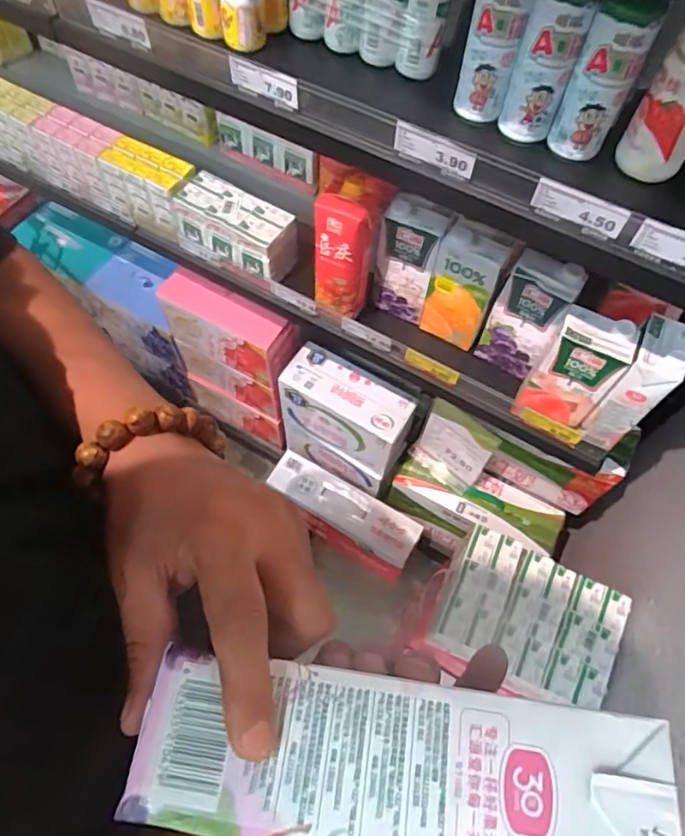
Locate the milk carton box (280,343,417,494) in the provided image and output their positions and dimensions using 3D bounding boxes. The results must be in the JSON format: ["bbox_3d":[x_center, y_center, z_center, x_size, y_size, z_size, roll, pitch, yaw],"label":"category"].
[{"bbox_3d":[0.007,0.010,1.206,0.271,0.266,0.132,27,64,12],"label":"milk carton box"}]

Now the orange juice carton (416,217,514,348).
[{"bbox_3d":[0.181,-0.196,0.833,0.094,0.190,0.057,28,64,12],"label":"orange juice carton"}]

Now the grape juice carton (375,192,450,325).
[{"bbox_3d":[0.101,-0.245,0.854,0.089,0.198,0.061,21,63,9],"label":"grape juice carton"}]

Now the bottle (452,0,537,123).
[{"bbox_3d":[0.154,-0.386,0.546,0.054,0.176,0.053,12,62,4],"label":"bottle"}]

